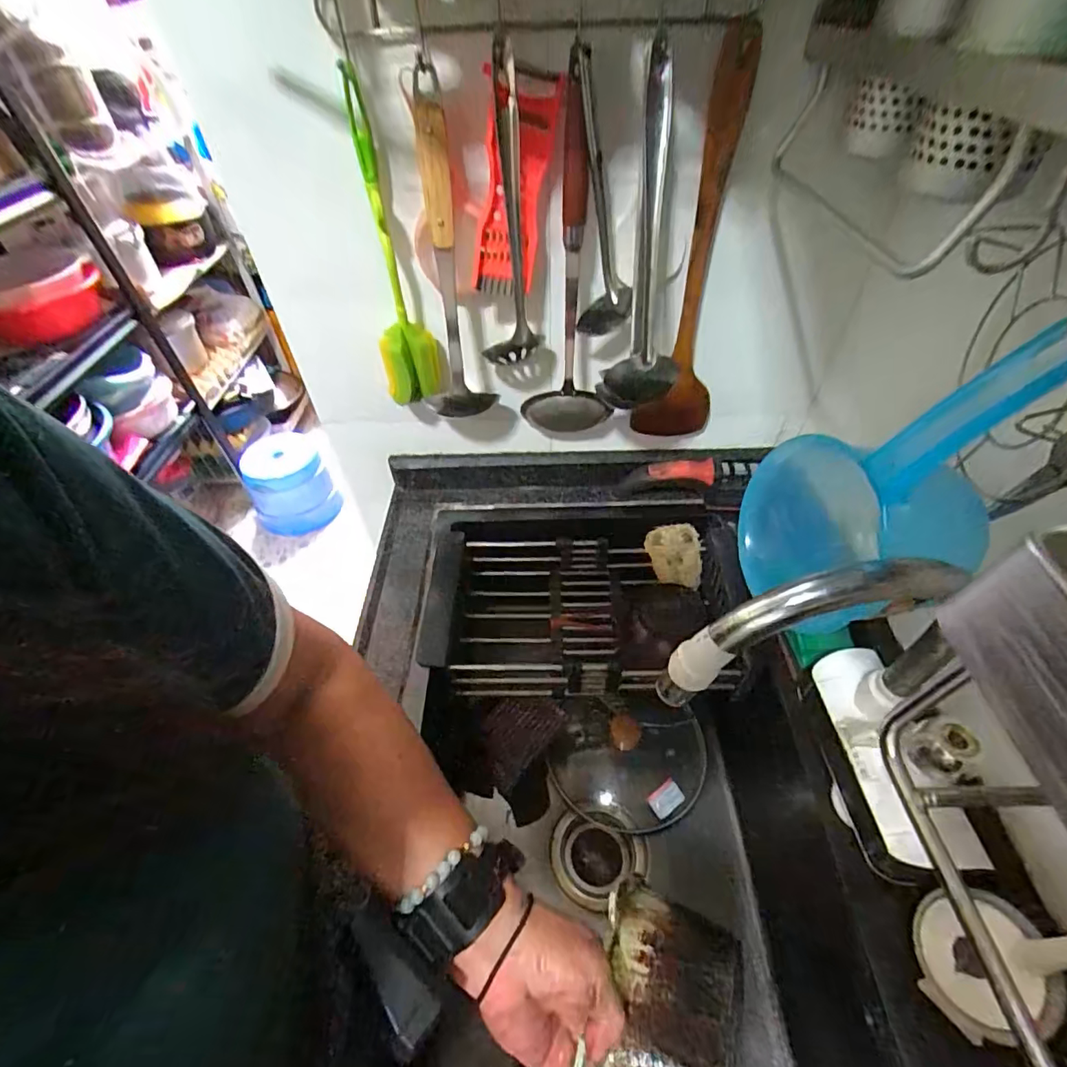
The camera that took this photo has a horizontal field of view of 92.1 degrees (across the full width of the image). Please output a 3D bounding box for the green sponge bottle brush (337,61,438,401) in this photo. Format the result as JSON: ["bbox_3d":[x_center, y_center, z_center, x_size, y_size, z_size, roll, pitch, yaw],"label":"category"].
[{"bbox_3d":[-0.141,-0.256,0.502,0.059,0.284,0.050,-14,48,-10],"label":"green sponge bottle brush"}]

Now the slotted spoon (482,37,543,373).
[{"bbox_3d":[-0.027,-0.279,0.471,0.054,0.250,0.082,-6,48,-3],"label":"slotted spoon"}]

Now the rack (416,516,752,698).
[{"bbox_3d":[0.054,0.101,0.654,0.345,0.078,0.194,-1,48,2],"label":"rack"}]

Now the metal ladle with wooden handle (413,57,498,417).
[{"bbox_3d":[-0.088,-0.257,0.504,0.066,0.290,0.075,-2,48,1],"label":"metal ladle with wooden handle"}]

